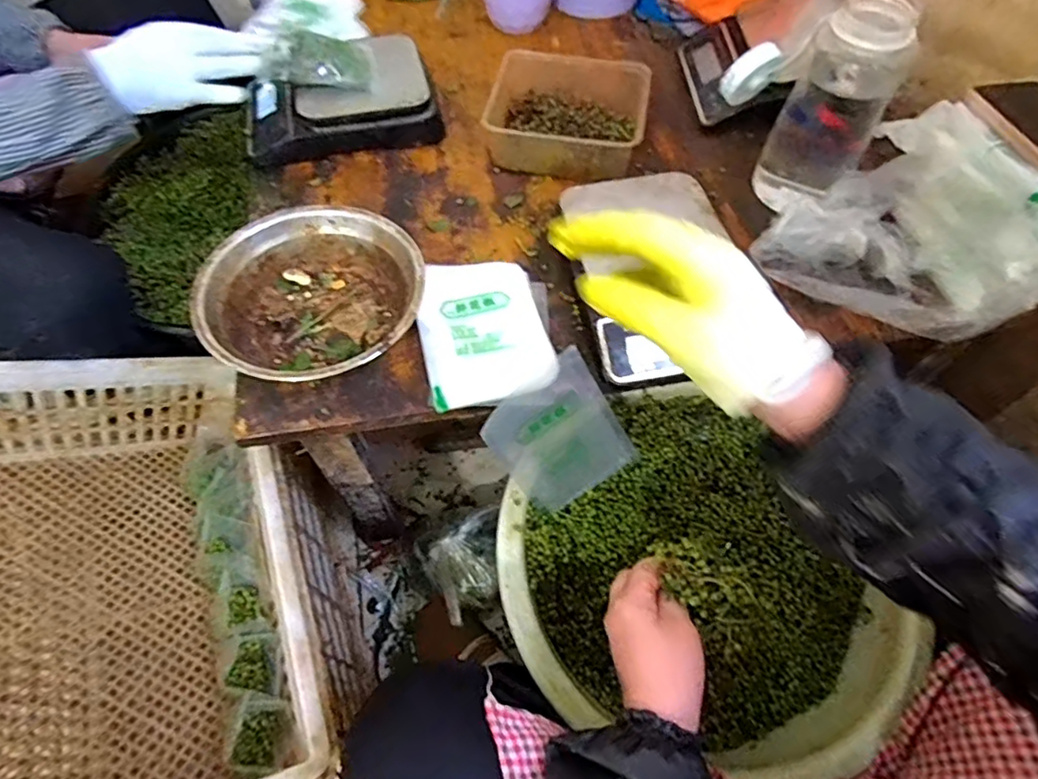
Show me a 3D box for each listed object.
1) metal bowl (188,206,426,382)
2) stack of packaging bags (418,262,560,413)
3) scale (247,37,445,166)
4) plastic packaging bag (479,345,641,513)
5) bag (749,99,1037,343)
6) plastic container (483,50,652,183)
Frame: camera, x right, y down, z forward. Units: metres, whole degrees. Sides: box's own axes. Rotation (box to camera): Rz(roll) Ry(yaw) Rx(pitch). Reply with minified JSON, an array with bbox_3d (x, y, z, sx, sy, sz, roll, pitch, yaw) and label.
[{"bbox_3d":[-0.177,-0.076,0.530,0.183,0.063,0.181,0,60,0],"label":"metal bowl"},{"bbox_3d":[-0.030,-0.056,0.547,0.115,0.014,0.155,-6,60,-3],"label":"stack of packaging bags"},{"bbox_3d":[-0.204,-0.334,0.678,0.218,0.061,0.140,-13,61,-7],"label":"scale"},{"bbox_3d":[0.039,0.047,0.544,0.110,0.142,0.021,-35,36,-3],"label":"plastic packaging bag"},{"bbox_3d":[0.371,-0.140,0.536,0.224,0.119,0.196,41,68,21],"label":"bag"},{"bbox_3d":[0.053,-0.307,0.669,0.172,0.057,0.150,10,61,6],"label":"plastic container"}]

